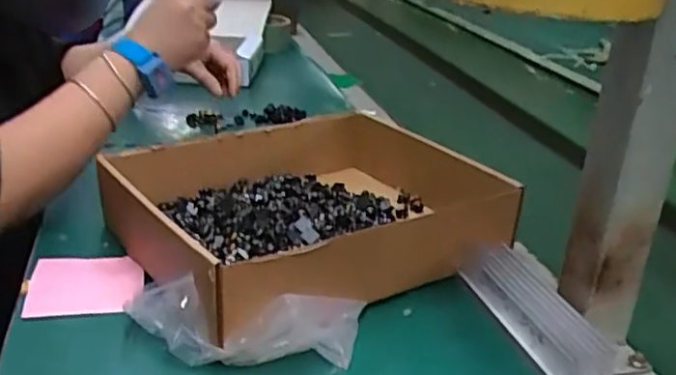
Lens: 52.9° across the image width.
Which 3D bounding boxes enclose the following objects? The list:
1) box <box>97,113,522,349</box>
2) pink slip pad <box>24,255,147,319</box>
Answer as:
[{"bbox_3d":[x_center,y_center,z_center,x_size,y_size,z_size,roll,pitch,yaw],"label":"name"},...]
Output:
[{"bbox_3d":[-0.027,0.020,0.618,0.311,0.081,0.263,-15,30,-35],"label":"box"},{"bbox_3d":[-0.201,0.076,0.542,0.086,0.011,0.086,-4,25,-15],"label":"pink slip pad"}]

